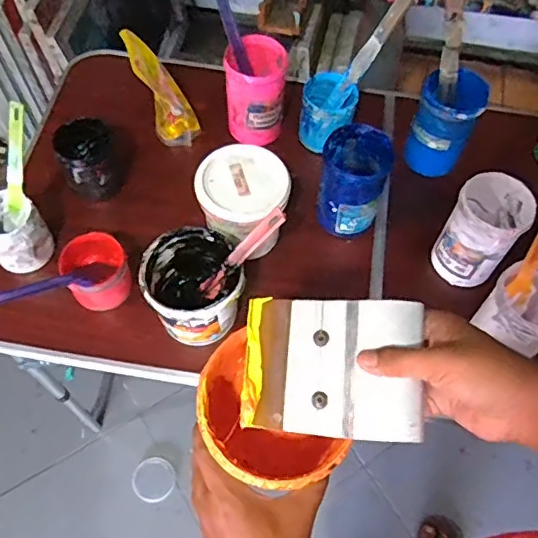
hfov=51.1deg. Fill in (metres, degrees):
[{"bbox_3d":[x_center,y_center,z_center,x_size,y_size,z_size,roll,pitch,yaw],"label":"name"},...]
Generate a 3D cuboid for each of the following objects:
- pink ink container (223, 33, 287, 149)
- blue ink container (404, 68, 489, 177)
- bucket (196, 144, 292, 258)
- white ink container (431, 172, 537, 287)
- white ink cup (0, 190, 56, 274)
[{"bbox_3d":[-0.020,-0.288,0.917,0.094,0.133,0.100,3,62,3],"label":"pink ink container"},{"bbox_3d":[0.276,-0.230,0.889,0.095,0.135,0.099,25,65,14],"label":"blue ink container"},{"bbox_3d":[-0.039,-0.092,0.818,0.126,0.124,0.120,0,62,1],"label":"bucket"},{"bbox_3d":[0.300,-0.052,0.797,0.096,0.142,0.103,38,69,19],"label":"white ink container"},{"bbox_3d":[-0.365,-0.053,0.811,0.087,0.082,0.090,-38,68,-18],"label":"white ink cup"}]

